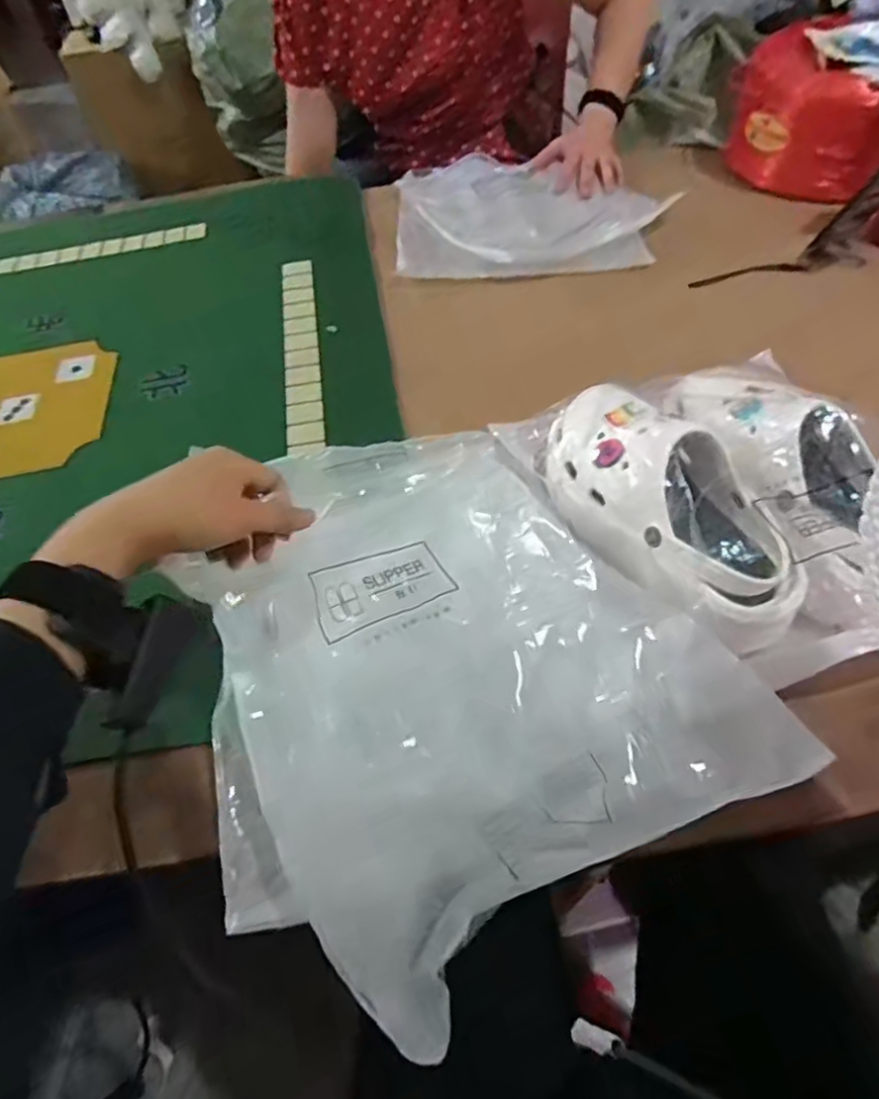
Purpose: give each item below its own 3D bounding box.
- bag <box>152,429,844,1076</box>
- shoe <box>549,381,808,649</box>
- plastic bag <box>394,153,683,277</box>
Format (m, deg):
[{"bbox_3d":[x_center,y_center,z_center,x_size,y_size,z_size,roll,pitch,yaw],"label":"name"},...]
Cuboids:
[{"bbox_3d":[-0.011,0.053,0.443,0.310,0.089,0.390,-27,57,-15],"label":"bag"},{"bbox_3d":[0.178,-0.043,0.505,0.100,0.085,0.255,-29,58,-16],"label":"shoe"},{"bbox_3d":[0.121,-0.464,0.882,0.355,0.030,0.291,-3,54,1],"label":"plastic bag"}]

